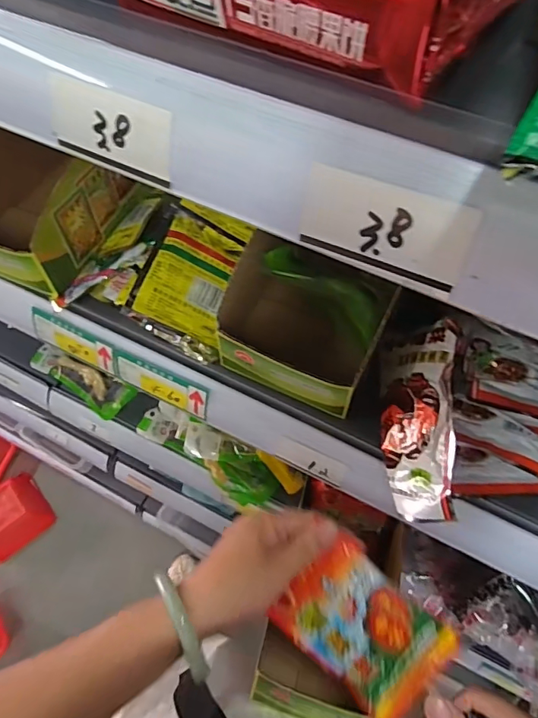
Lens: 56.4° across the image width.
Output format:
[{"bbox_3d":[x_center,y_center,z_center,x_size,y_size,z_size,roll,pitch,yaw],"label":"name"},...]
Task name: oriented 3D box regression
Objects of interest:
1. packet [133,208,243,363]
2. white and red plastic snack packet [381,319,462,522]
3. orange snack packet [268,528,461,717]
[{"bbox_3d":[-0.061,-0.061,0.405,0.075,0.018,0.102,33,73,-17],"label":"packet"},{"bbox_3d":[0.104,0.042,0.350,0.023,0.064,0.129,15,74,-35],"label":"white and red plastic snack packet"},{"bbox_3d":[0.072,0.207,0.385,0.115,0.015,0.091,41,98,12],"label":"orange snack packet"}]

